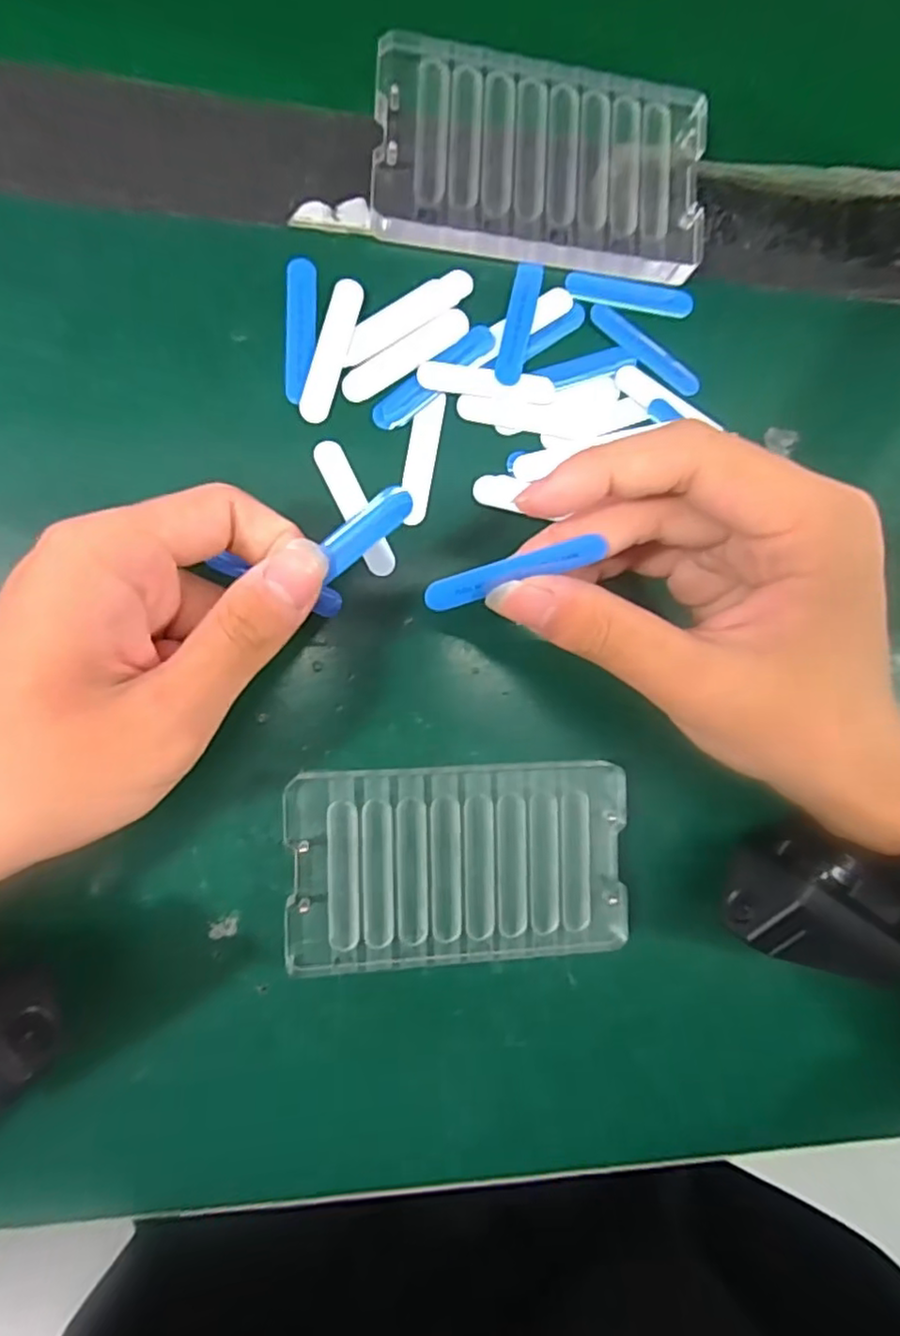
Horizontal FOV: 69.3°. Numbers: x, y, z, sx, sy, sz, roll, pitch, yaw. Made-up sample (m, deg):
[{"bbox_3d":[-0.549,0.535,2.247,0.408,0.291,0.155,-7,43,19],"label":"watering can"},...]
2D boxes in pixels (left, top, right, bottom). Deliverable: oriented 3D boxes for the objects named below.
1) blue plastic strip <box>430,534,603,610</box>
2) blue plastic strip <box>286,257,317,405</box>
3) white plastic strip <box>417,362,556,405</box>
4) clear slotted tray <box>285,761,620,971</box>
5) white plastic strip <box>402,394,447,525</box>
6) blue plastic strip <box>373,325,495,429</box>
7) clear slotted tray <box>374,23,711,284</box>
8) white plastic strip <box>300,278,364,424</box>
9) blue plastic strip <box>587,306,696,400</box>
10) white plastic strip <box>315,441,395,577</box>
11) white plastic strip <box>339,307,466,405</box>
[{"bbox_3d":[0.017,-0.026,0.179,0.049,0.004,0.009,-16,92,3],"label":"blue plastic strip"},{"bbox_3d":[-0.052,-0.119,0.229,0.010,0.004,0.050,1,89,-9],"label":"blue plastic strip"},{"bbox_3d":[0.014,-0.105,0.238,0.050,0.004,0.011,3,89,-9],"label":"white plastic strip"},{"bbox_3d":[0.004,0.070,0.235,0.120,0.012,0.069,0,90,-9],"label":"clear slotted tray"},{"bbox_3d":[-0.010,-0.076,0.235,0.011,0.004,0.046,11,88,-9],"label":"white plastic strip"},{"bbox_3d":[-0.005,-0.106,0.235,0.054,0.004,0.010,-41,96,-7],"label":"blue plastic strip"},{"bbox_3d":[0.035,-0.186,0.239,0.121,0.012,0.069,4,89,-9],"label":"clear slotted tray"},{"bbox_3d":[-0.042,-0.112,0.230,0.011,0.004,0.050,16,87,-9],"label":"white plastic strip"},{"bbox_3d":[0.075,-0.122,0.249,0.049,0.004,0.010,36,84,-7],"label":"blue plastic strip"},{"bbox_3d":[-0.034,-0.057,0.231,0.010,0.004,0.051,-26,94,-9],"label":"white plastic strip"},{"bbox_3d":[-0.015,-0.113,0.234,0.052,0.004,0.012,-36,95,-8],"label":"white plastic strip"}]

